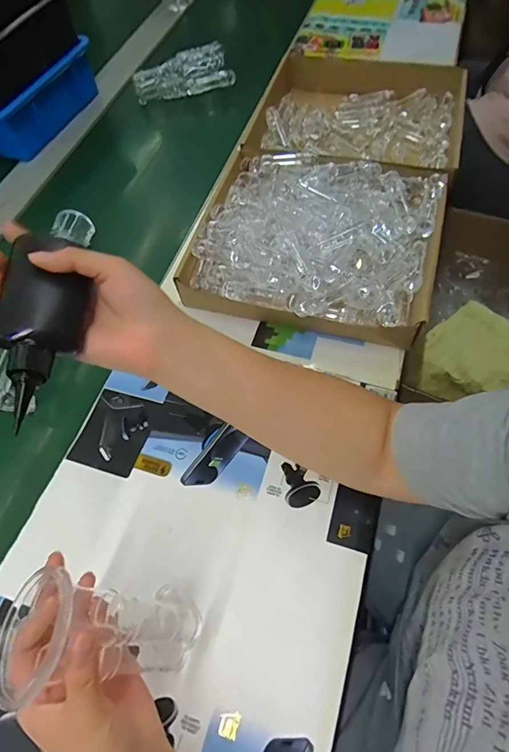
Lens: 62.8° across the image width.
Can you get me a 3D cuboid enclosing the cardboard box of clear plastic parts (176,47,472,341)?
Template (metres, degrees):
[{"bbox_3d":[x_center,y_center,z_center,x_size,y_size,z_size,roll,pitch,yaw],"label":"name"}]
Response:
[{"bbox_3d":[0.132,-0.314,0.627,0.319,0.082,0.603,12,62,11],"label":"cardboard box of clear plastic parts"}]

